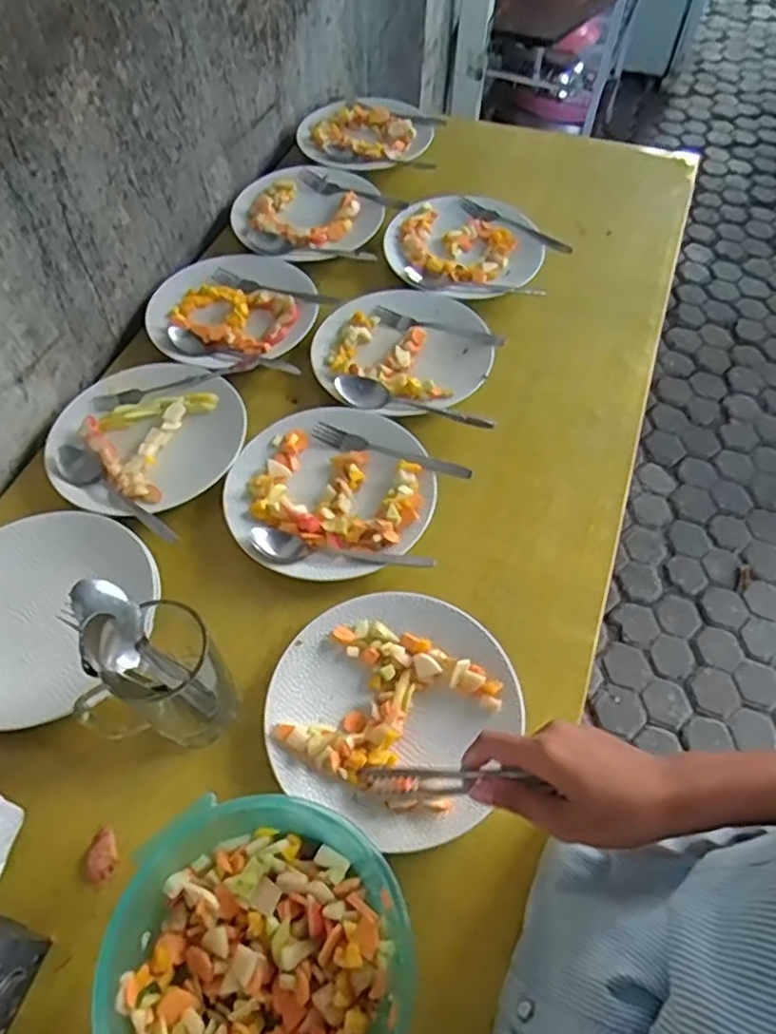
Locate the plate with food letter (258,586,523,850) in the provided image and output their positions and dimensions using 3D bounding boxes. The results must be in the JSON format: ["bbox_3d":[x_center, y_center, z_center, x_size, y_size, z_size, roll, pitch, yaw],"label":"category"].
[{"bbox_3d":[0.003,0.154,0.553,0.186,0.032,0.187,1,58,-2],"label":"plate with food letter"}]

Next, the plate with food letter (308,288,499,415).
[{"bbox_3d":[0.018,-0.194,0.771,0.197,0.028,0.201,1,58,-2],"label":"plate with food letter"}]

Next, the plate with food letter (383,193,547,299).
[{"bbox_3d":[0.101,-0.354,0.875,0.193,0.024,0.192,1,58,-2],"label":"plate with food letter"}]

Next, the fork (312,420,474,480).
[{"bbox_3d":[0.002,-0.066,0.689,0.169,0.024,0.019,20,59,10],"label":"fork"}]

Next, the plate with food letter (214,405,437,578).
[{"bbox_3d":[-0.056,-0.029,0.664,0.198,0.033,0.192,1,58,-2],"label":"plate with food letter"}]

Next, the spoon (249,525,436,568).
[{"bbox_3d":[-0.042,0.032,0.612,0.164,0.016,0.039,13,58,5],"label":"spoon"}]

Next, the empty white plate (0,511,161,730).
[{"bbox_3d":[-0.310,0.082,0.598,0.180,0.023,0.198,1,58,-2],"label":"empty white plate"}]

